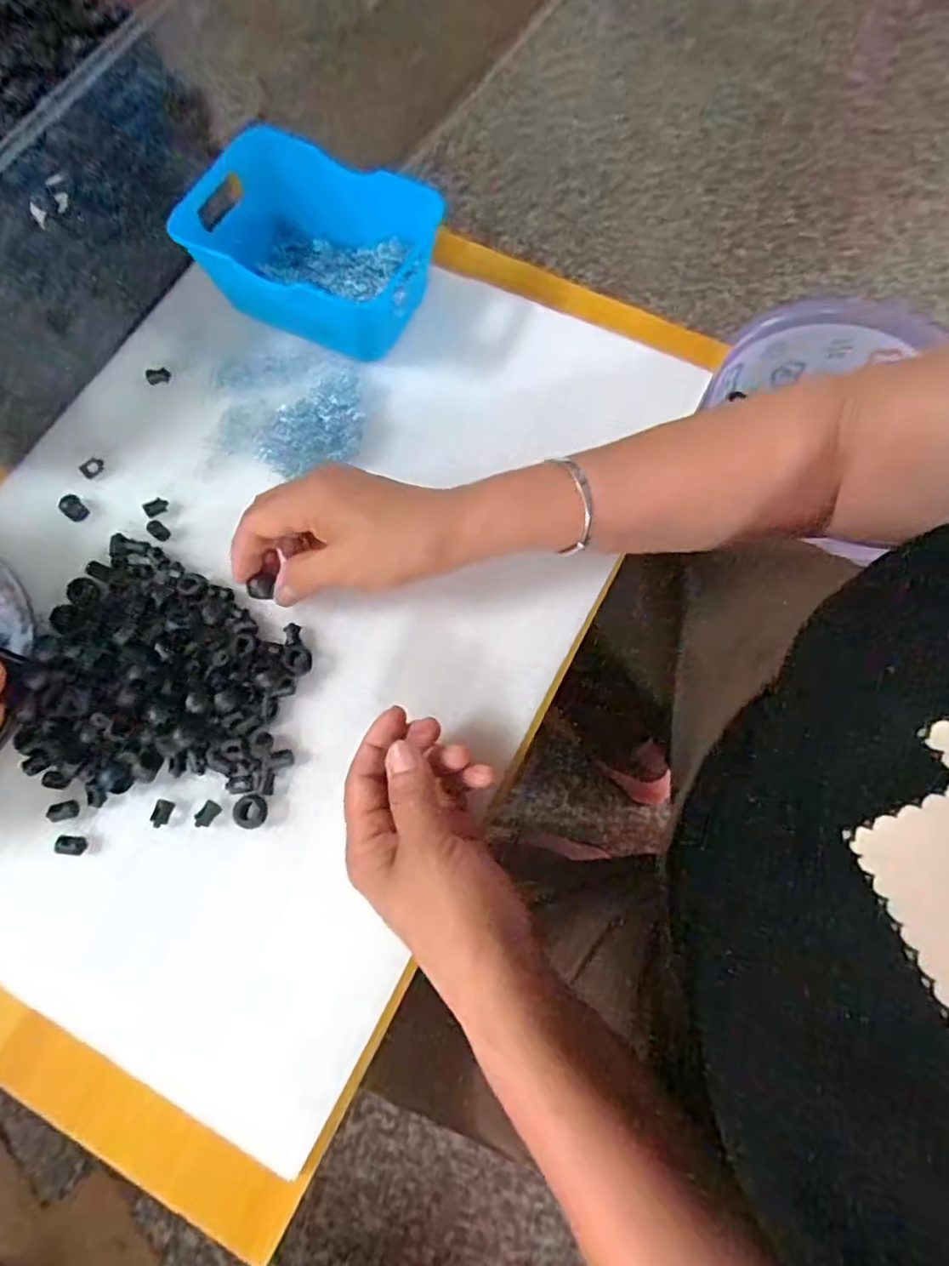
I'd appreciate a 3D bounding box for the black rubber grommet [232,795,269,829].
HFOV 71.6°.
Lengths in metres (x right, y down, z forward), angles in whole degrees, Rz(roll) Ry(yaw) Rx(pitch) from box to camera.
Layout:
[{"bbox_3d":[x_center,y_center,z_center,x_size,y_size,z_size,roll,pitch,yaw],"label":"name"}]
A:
[{"bbox_3d":[-0.122,0.097,0.358,0.016,0.010,0.017,0,72,1],"label":"black rubber grommet"}]

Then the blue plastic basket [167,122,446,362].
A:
[{"bbox_3d":[-0.102,-0.252,0.435,0.148,0.069,0.100,22,73,8],"label":"blue plastic basket"}]

